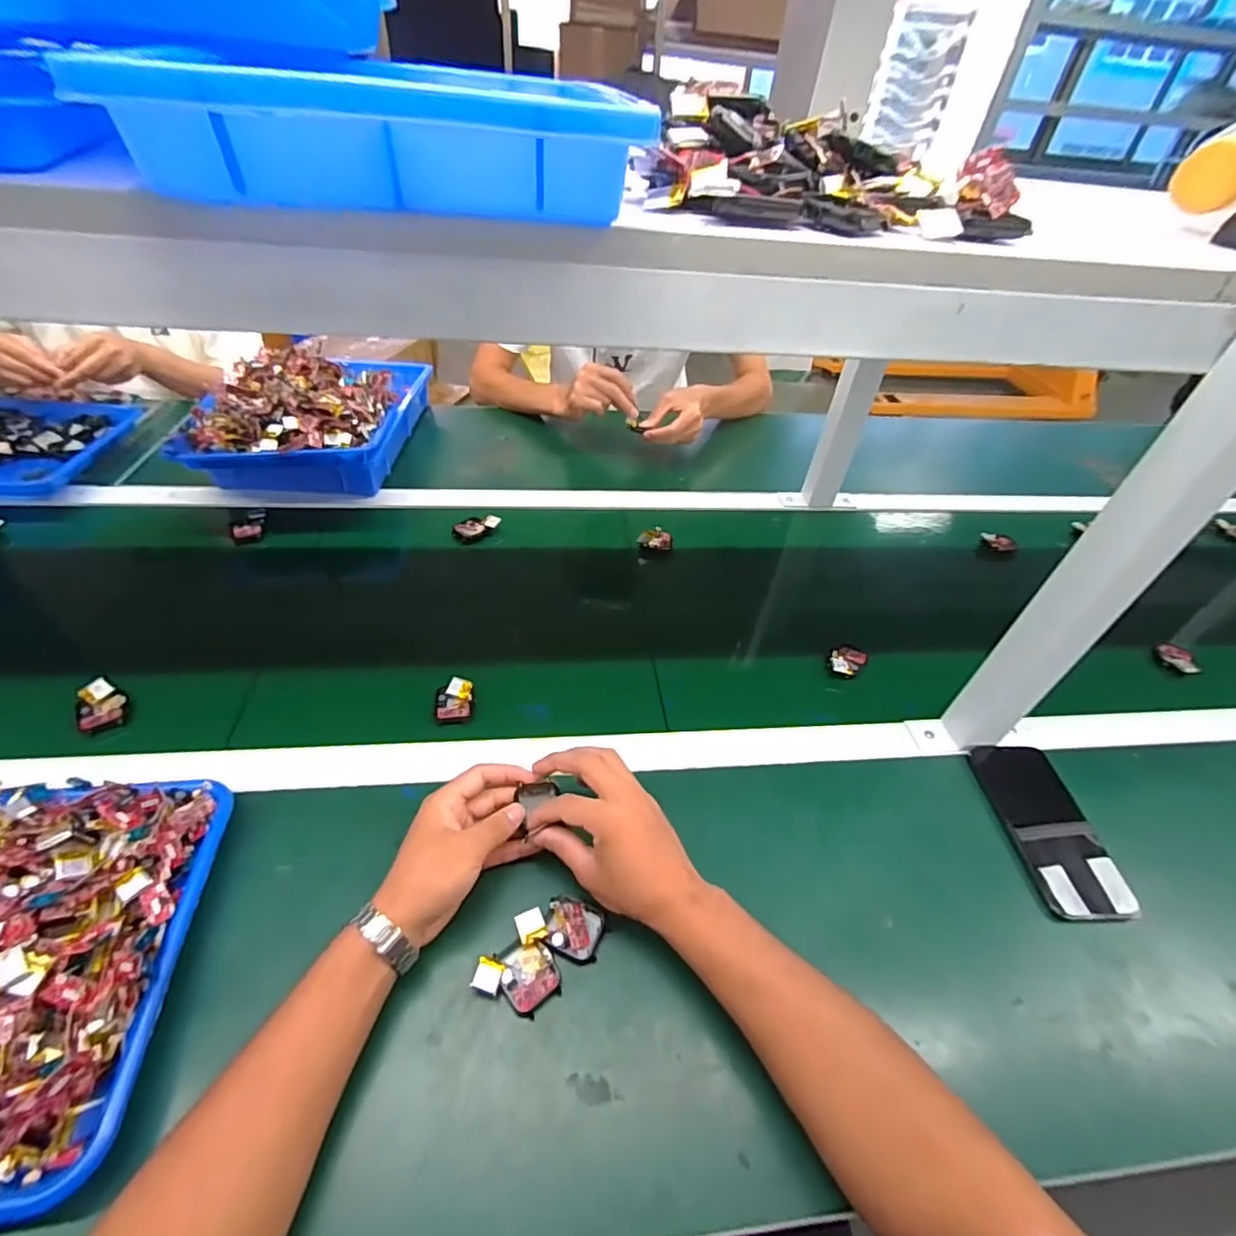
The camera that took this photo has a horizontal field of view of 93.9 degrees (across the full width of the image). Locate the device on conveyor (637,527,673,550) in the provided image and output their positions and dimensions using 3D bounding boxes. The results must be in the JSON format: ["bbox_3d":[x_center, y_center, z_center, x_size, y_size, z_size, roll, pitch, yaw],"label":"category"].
[{"bbox_3d":[0.051,-0.111,0.804,0.050,0.027,0.023,-1,45,-8],"label":"device on conveyor"}]

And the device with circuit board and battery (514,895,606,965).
[{"bbox_3d":[-0.043,0.232,0.438,0.062,0.011,0.040,14,45,7],"label":"device with circuit board and battery"}]

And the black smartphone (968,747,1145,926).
[{"bbox_3d":[0.392,0.187,0.529,0.081,0.011,0.162,1,45,-6],"label":"black smartphone"}]

